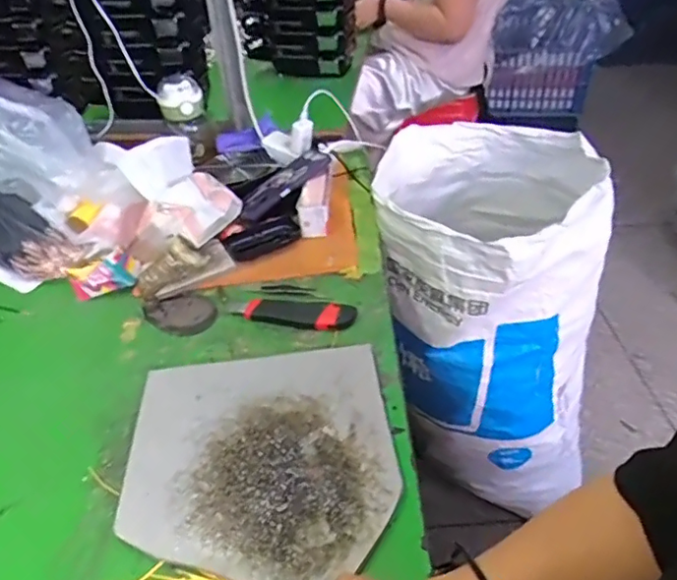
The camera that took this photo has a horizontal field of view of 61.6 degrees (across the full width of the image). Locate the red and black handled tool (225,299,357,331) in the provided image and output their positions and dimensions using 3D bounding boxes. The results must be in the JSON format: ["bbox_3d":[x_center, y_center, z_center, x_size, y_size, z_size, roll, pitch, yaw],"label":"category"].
[{"bbox_3d":[-0.064,0.025,0.718,0.170,0.016,0.041,7,40,16],"label":"red and black handled tool"}]

